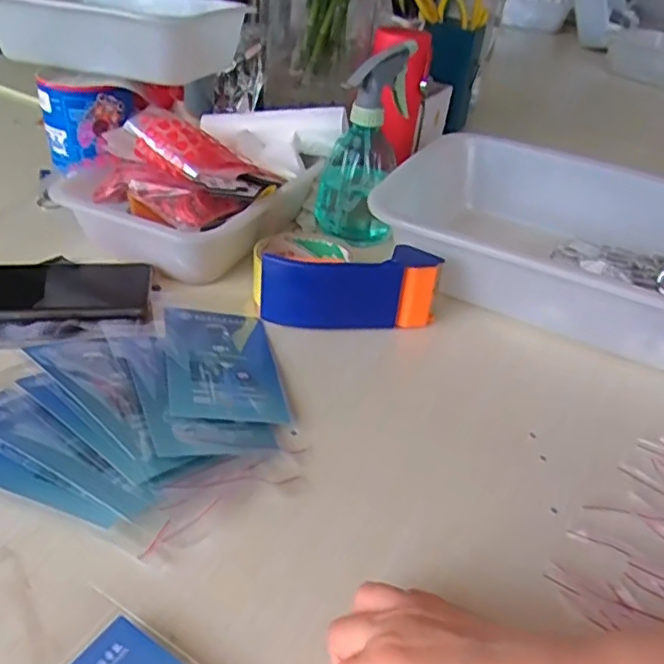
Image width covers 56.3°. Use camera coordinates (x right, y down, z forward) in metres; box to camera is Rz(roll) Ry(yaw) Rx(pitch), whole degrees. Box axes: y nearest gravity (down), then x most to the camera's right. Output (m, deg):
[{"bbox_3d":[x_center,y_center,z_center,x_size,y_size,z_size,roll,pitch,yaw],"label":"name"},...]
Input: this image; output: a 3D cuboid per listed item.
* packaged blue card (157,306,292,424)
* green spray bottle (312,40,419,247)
[{"bbox_3d":[-0.082,0.018,0.463,0.081,0.008,0.142,7,31,-21],"label":"packaged blue card"},{"bbox_3d":[0.029,-0.182,0.612,0.082,0.178,0.072,6,37,0],"label":"green spray bottle"}]

